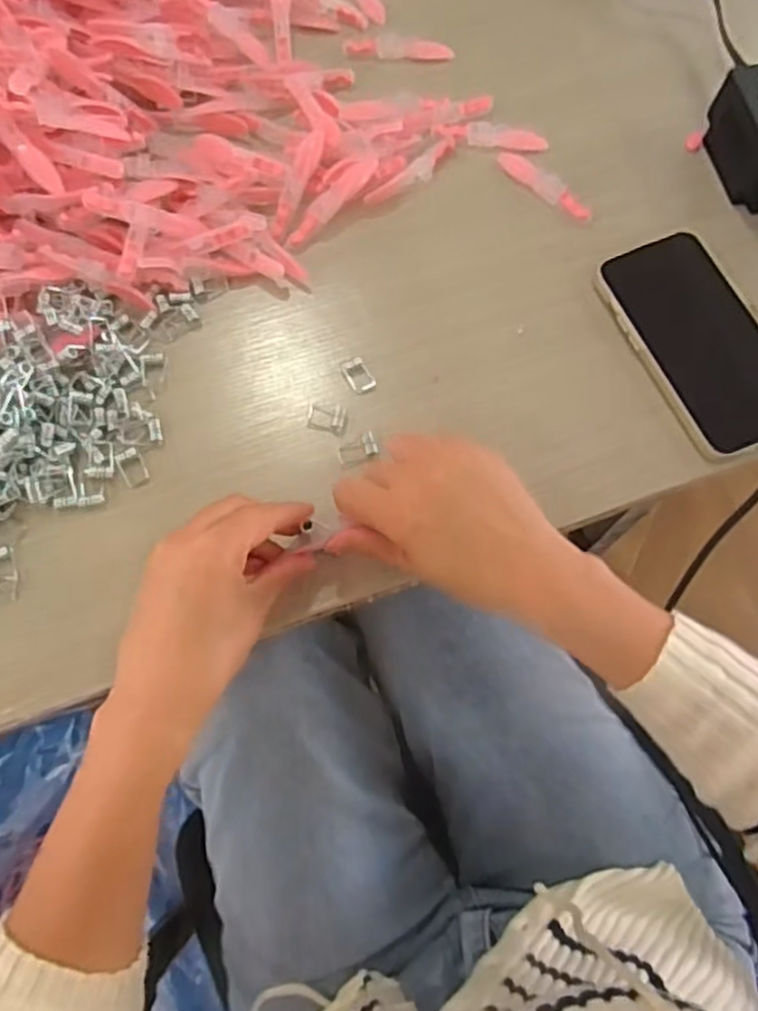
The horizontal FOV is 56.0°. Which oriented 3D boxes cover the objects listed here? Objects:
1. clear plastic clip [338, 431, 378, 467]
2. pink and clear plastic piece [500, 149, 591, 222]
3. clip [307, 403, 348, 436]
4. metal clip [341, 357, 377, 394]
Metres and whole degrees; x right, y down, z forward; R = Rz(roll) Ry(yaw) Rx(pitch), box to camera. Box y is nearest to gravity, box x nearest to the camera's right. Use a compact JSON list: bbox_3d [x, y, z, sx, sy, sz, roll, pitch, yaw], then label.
[{"bbox_3d":[-0.012,-0.033,0.413,0.024,0.004,0.017,-23,72,-8],"label":"clear plastic clip"},{"bbox_3d":[0.110,-0.214,0.475,0.017,0.004,0.076,-42,76,-13],"label":"pink and clear plastic piece"},{"bbox_3d":[-0.031,-0.052,0.421,0.023,0.004,0.018,13,71,5],"label":"clip"},{"bbox_3d":[-0.012,-0.079,0.428,0.015,0.004,0.024,-29,73,-9],"label":"metal clip"}]

